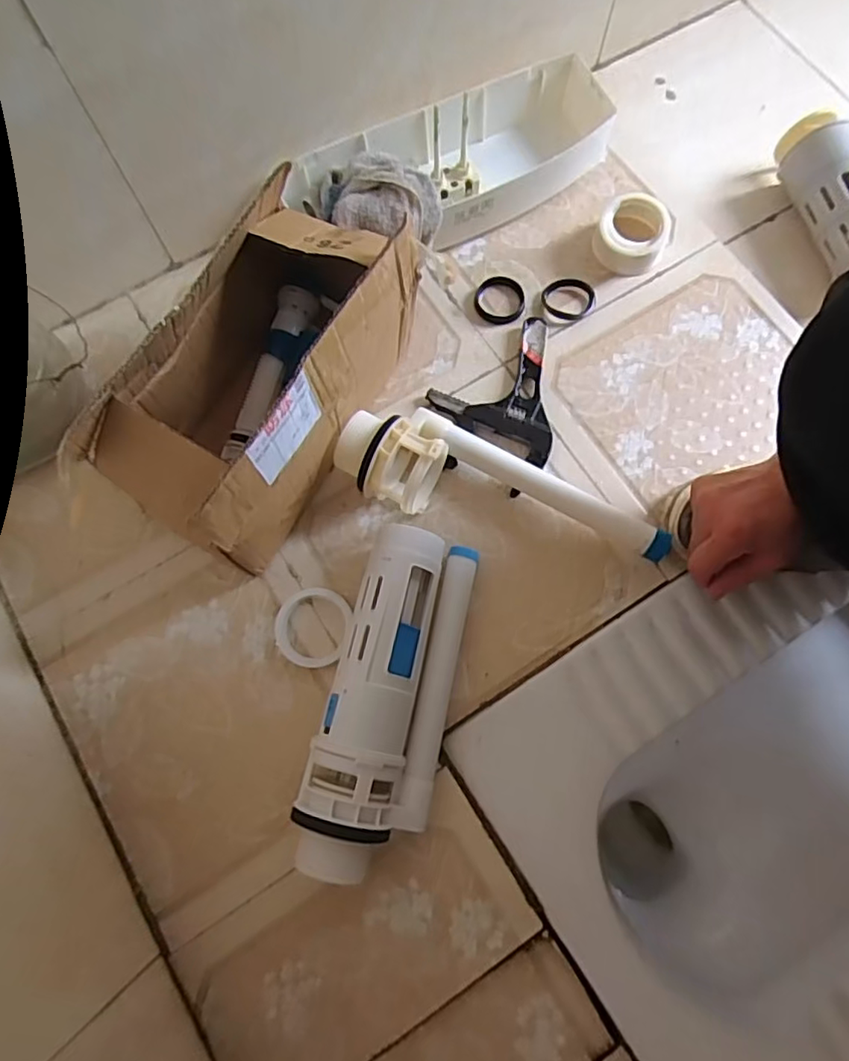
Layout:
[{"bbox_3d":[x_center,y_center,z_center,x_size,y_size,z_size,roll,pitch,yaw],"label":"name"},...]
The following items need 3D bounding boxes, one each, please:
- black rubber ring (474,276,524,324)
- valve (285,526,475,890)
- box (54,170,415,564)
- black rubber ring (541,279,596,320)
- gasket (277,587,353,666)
[{"bbox_3d":[0.083,-0.253,0.650,0.055,0.012,0.056,0,73,-1],"label":"black rubber ring"},{"bbox_3d":[-0.026,0.136,0.502,0.102,0.079,0.279,14,74,4],"label":"valve"},{"bbox_3d":[-0.144,-0.135,0.527,0.163,0.175,0.292,26,75,7],"label":"box"},{"bbox_3d":[0.158,-0.254,0.649,0.060,0.006,0.051,-4,73,-2],"label":"black rubber ring"},{"bbox_3d":[-0.103,0.089,0.548,0.065,0.015,0.071,16,74,4],"label":"gasket"}]

